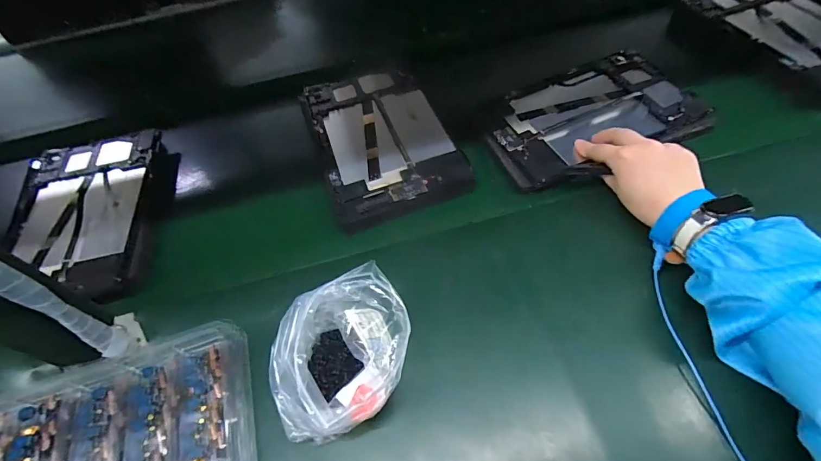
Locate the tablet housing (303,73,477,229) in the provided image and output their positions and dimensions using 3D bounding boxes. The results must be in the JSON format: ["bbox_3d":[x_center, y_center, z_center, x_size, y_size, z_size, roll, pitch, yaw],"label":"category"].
[{"bbox_3d":[-0.038,-0.115,0.490,0.149,0.015,0.245,-20,54,-7],"label":"tablet housing"}]

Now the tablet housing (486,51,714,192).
[{"bbox_3d":[0.209,-0.134,0.474,0.241,0.019,0.153,-20,55,-9],"label":"tablet housing"}]

